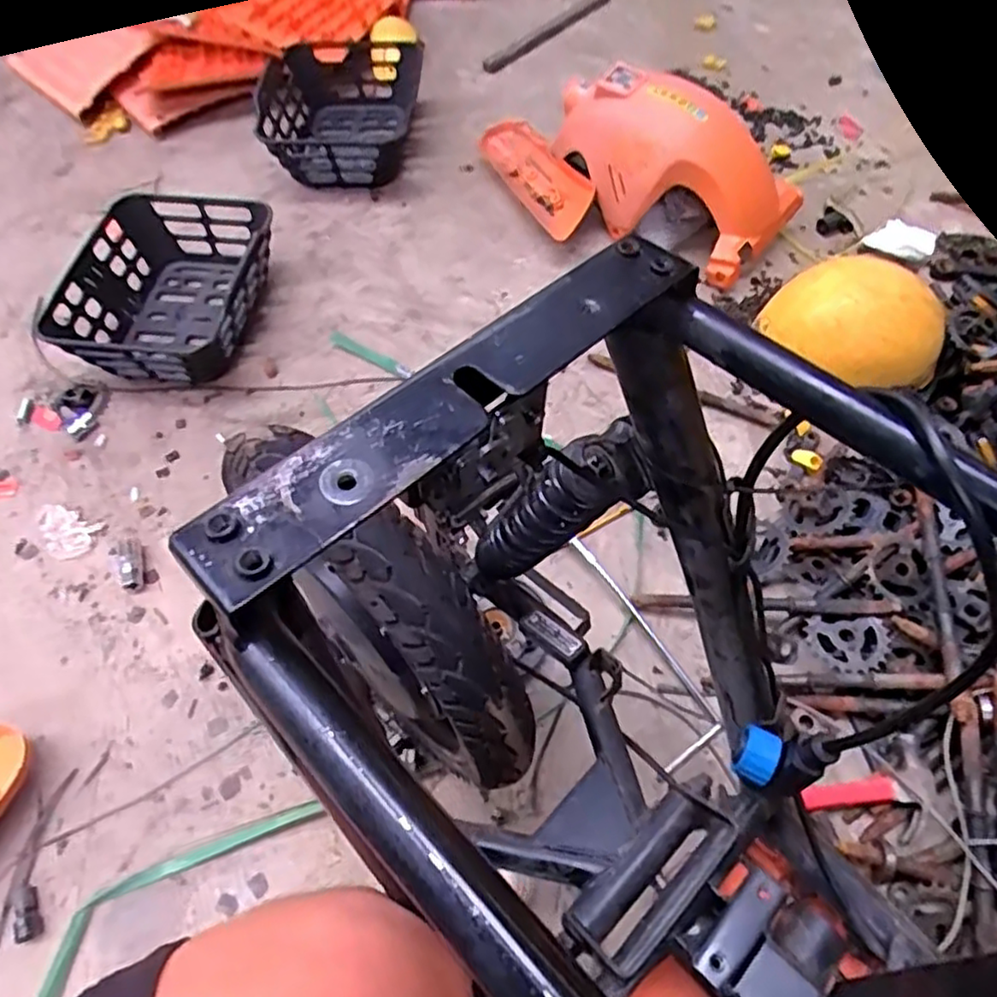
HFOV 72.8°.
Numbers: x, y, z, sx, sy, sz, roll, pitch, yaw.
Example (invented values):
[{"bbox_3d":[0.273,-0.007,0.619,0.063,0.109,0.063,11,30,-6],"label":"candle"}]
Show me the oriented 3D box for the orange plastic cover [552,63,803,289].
[{"bbox_3d":[0.263,-0.537,1.104,0.426,0.187,0.156,28,65,16],"label":"orange plastic cover"}]

